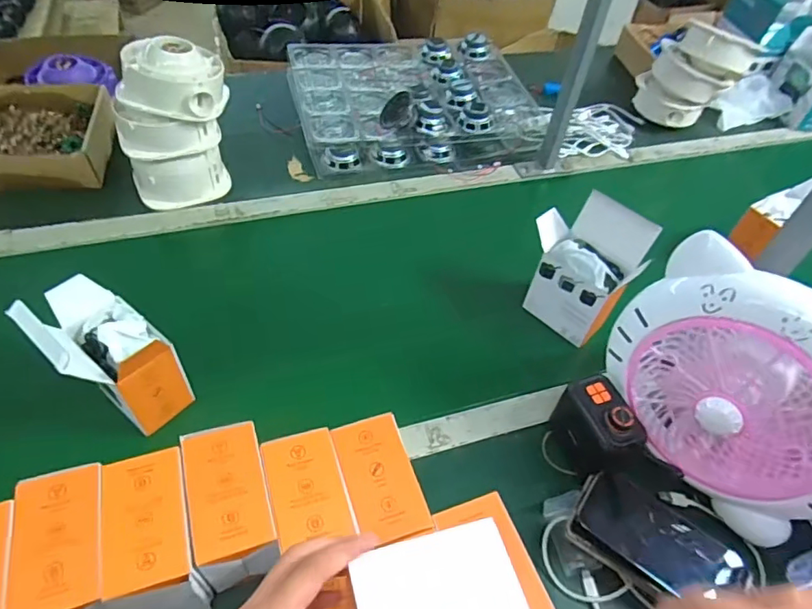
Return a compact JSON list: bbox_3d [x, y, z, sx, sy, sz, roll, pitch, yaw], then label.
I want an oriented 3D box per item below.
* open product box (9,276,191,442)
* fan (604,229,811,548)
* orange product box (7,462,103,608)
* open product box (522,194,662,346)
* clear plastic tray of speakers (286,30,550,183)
[{"bbox_3d":[-0.315,0.051,0.560,0.130,0.173,0.087,37,58,19],"label":"open product box"},{"bbox_3d":[0.327,0.082,0.507,0.262,0.224,0.099,39,58,20],"label":"fan"},{"bbox_3d":[-0.279,0.215,0.449,0.068,0.097,0.130,-10,54,-13],"label":"orange product box"},{"bbox_3d":[0.227,-0.047,0.698,0.132,0.173,0.087,39,58,20],"label":"open product box"},{"bbox_3d":[0.011,-0.416,1.021,0.437,0.078,0.366,-9,55,-14],"label":"clear plastic tray of speakers"}]

